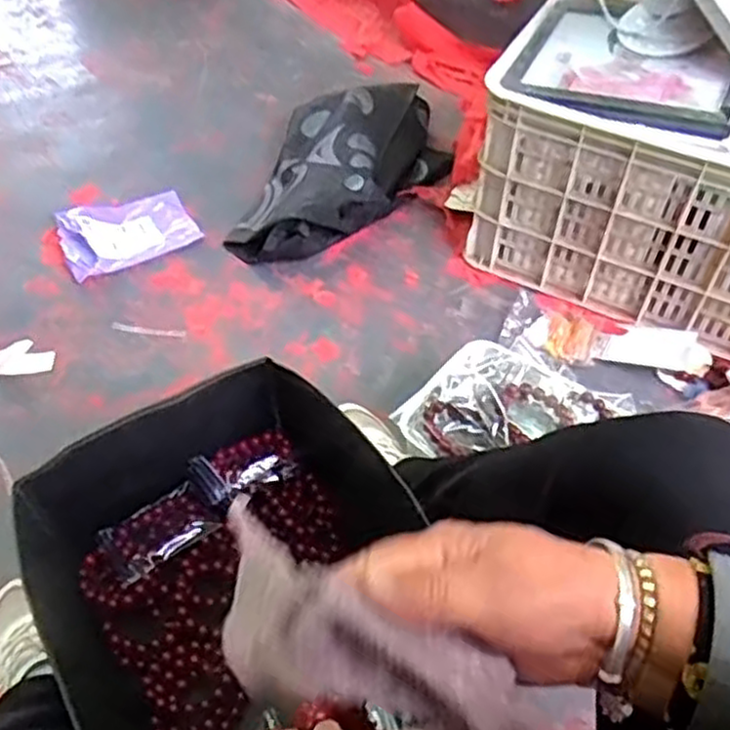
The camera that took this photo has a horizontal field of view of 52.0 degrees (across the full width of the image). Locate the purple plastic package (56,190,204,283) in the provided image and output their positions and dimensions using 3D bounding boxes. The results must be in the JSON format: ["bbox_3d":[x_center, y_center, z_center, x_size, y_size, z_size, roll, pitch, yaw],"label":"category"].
[{"bbox_3d":[-0.383,-0.220,1.198,0.214,0.046,0.135,-28,55,-23],"label":"purple plastic package"}]

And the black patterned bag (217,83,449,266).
[{"bbox_3d":[-0.023,-0.338,1.246,0.294,0.134,0.442,13,50,9],"label":"black patterned bag"}]

